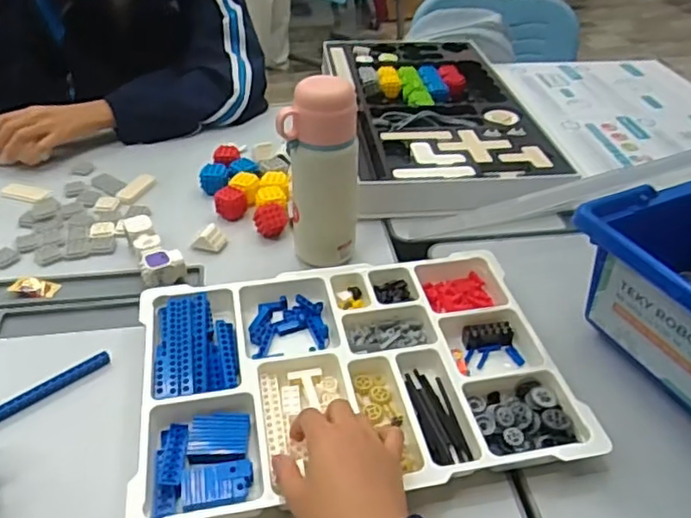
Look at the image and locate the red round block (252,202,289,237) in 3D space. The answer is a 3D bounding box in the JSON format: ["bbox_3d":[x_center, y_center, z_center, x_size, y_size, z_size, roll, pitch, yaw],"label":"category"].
[{"bbox_3d":[-0.092,-0.049,0.766,0.040,0.035,0.031,-3,39,-5],"label":"red round block"}]

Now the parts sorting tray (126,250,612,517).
[{"bbox_3d":[0.003,0.101,0.571,0.368,0.031,0.255,-7,39,-11],"label":"parts sorting tray"}]

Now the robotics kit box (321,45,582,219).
[{"bbox_3d":[0.131,-0.236,0.977,0.294,0.042,0.544,-3,39,-7],"label":"robotics kit box"}]

